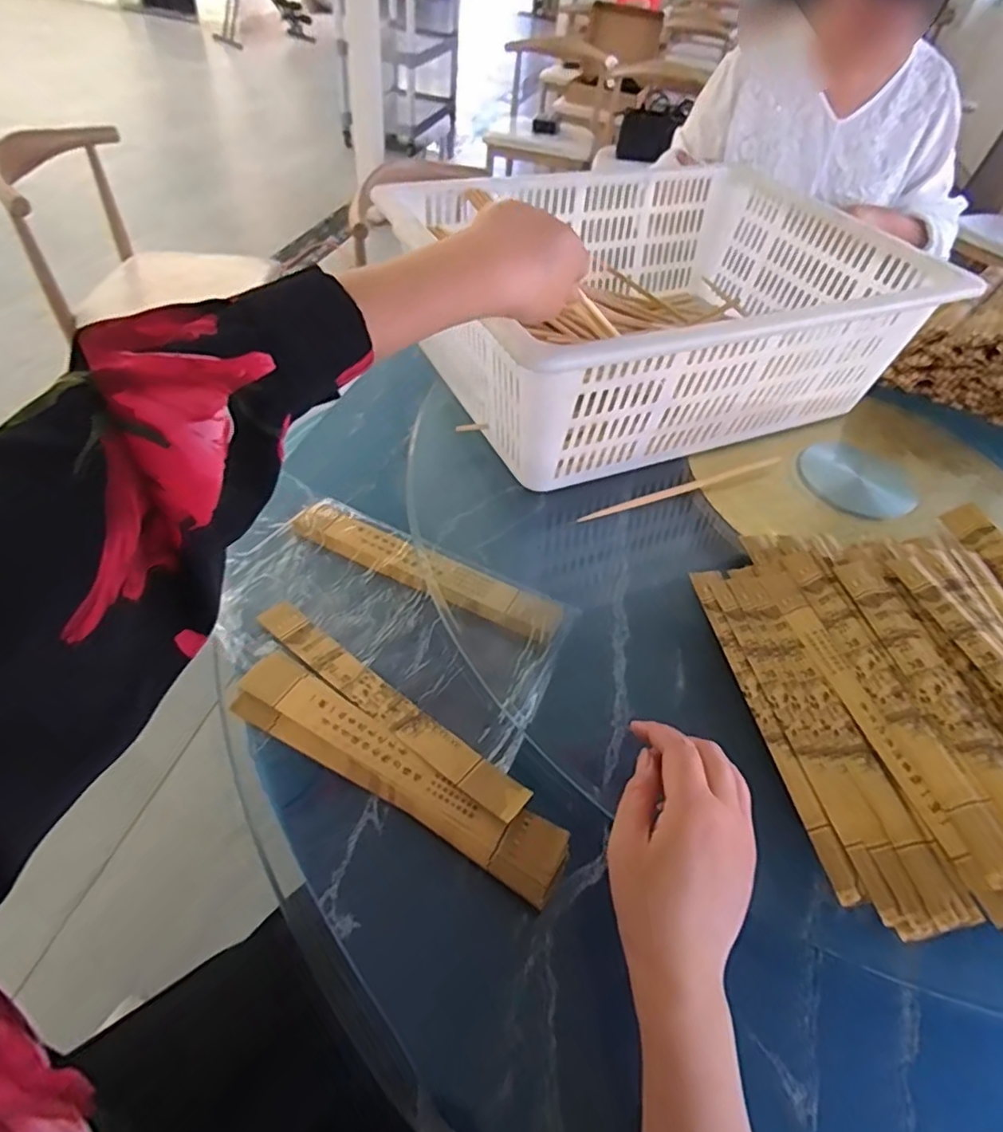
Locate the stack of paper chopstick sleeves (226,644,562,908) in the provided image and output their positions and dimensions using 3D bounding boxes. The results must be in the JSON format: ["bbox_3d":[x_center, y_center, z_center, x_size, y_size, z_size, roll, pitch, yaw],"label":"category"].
[{"bbox_3d":[-0.077,0.141,0.429,0.263,0.011,0.048,26,65,17],"label":"stack of paper chopstick sleeves"}]

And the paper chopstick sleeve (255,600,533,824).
[{"bbox_3d":[-0.090,0.101,0.463,0.259,0.010,0.031,32,53,20],"label":"paper chopstick sleeve"}]

